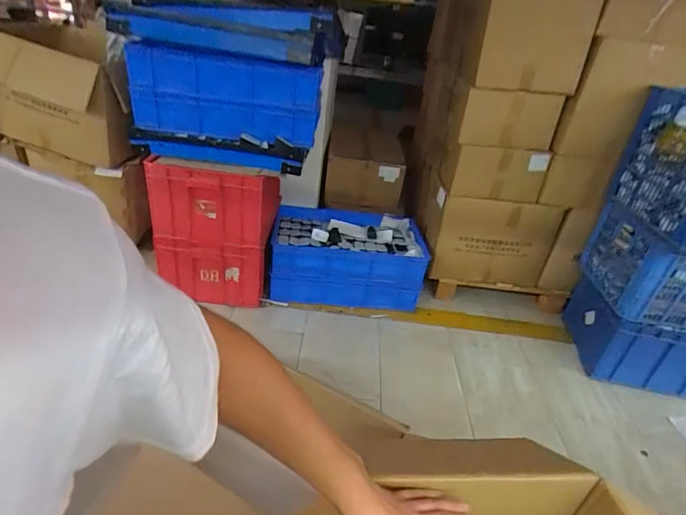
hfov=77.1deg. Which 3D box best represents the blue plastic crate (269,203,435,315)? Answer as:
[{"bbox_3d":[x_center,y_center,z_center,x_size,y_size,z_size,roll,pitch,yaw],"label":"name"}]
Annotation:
[{"bbox_3d":[0.013,-0.009,1.957,0.637,0.317,0.450,8,30,0],"label":"blue plastic crate"}]

